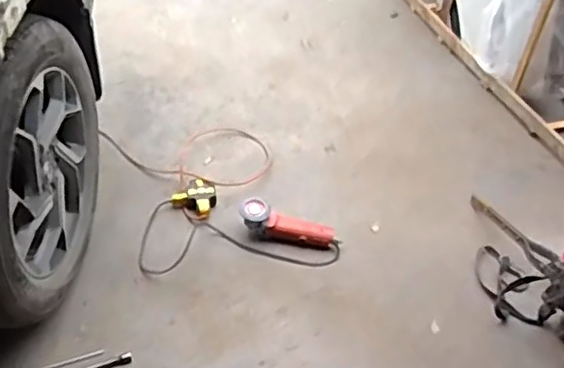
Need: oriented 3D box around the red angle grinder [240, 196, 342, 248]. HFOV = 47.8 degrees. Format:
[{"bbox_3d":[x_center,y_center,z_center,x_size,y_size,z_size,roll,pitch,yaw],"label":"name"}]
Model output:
[{"bbox_3d":[0.024,0.124,1.812,0.296,0.071,0.078,18,49,-7],"label":"red angle grinder"}]

